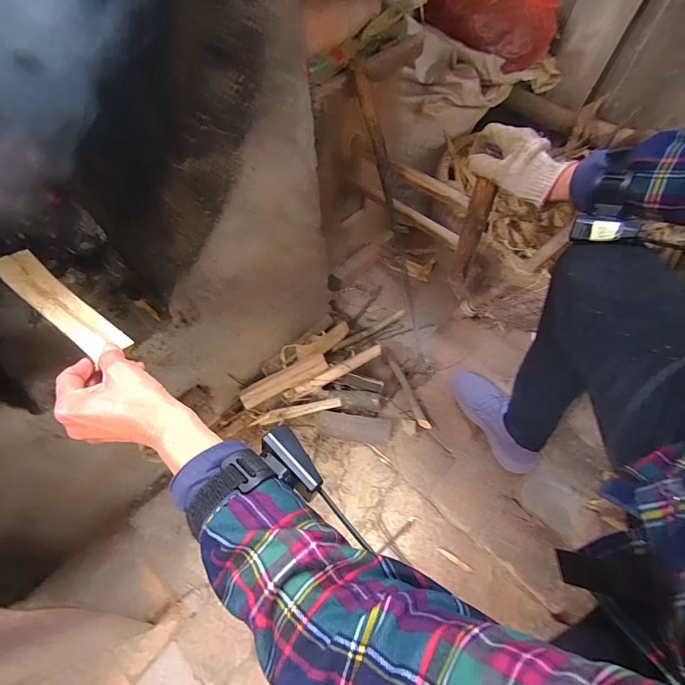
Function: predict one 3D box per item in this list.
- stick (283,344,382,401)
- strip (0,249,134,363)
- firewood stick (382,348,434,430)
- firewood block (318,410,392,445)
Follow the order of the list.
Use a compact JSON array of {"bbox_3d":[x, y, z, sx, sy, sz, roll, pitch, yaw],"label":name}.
[{"bbox_3d":[-0.020,0.067,0.779,0.234,0.015,0.028,-28,65,-2],"label":"stick"},{"bbox_3d":[-0.296,-0.041,0.366,0.164,0.007,0.040,38,44,7],"label":"strip"},{"bbox_3d":[0.152,0.105,0.845,0.025,0.018,0.226,-18,61,-11],"label":"firewood stick"},{"bbox_3d":[0.025,0.189,0.769,0.162,0.041,0.051,7,59,3],"label":"firewood block"}]

